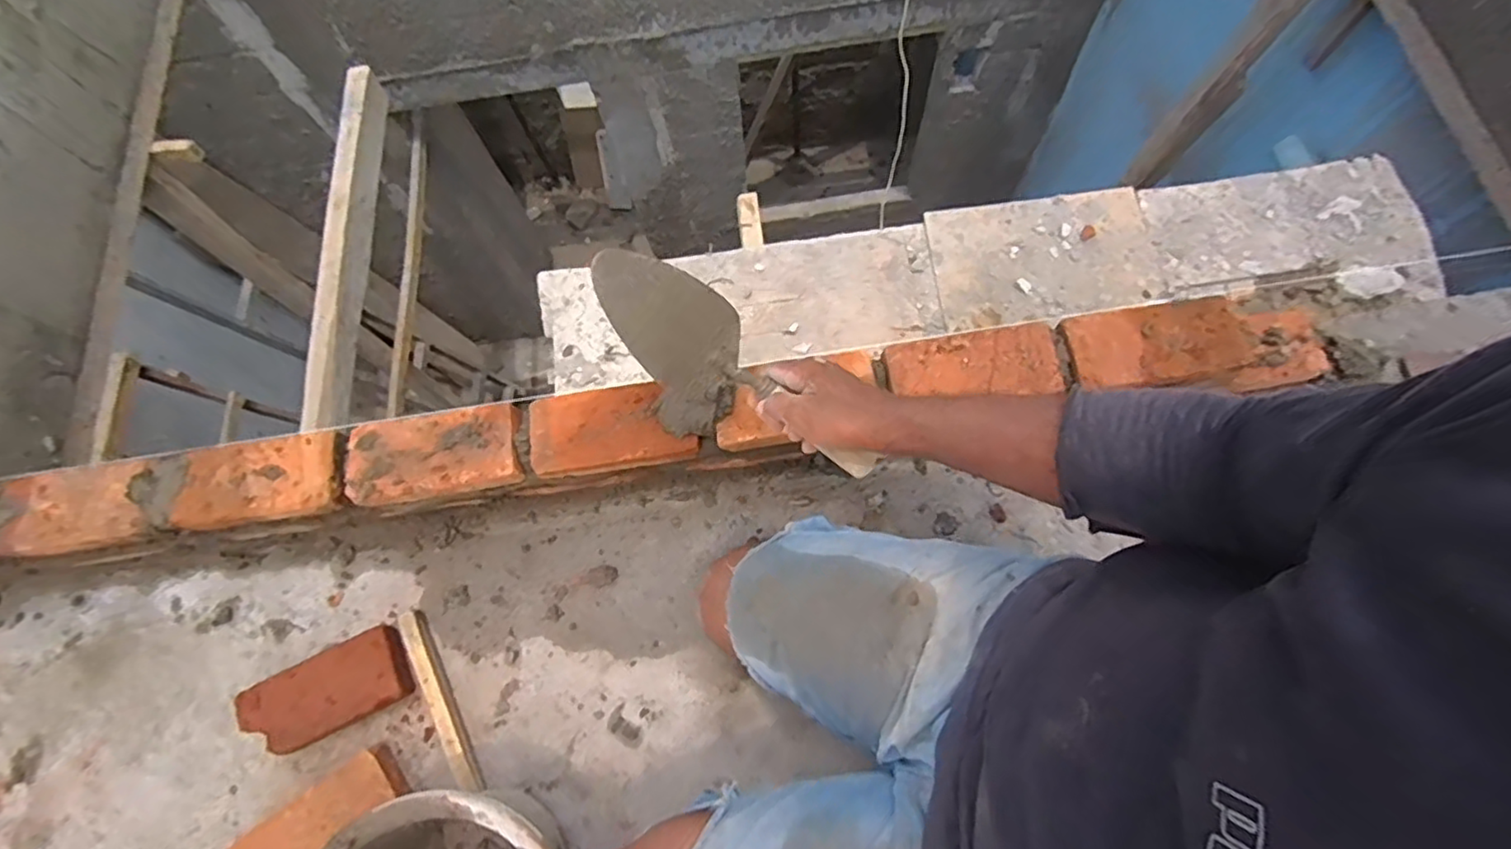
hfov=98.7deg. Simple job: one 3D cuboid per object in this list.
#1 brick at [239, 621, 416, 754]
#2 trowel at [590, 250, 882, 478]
[{"bbox_3d":[-0.509,0.319,0.773,0.191,0.037,0.094,-25,72,-5],"label":"brick"},{"bbox_3d":[-0.015,-0.048,0.571,0.289,0.053,0.091,38,75,-16],"label":"trowel"}]

